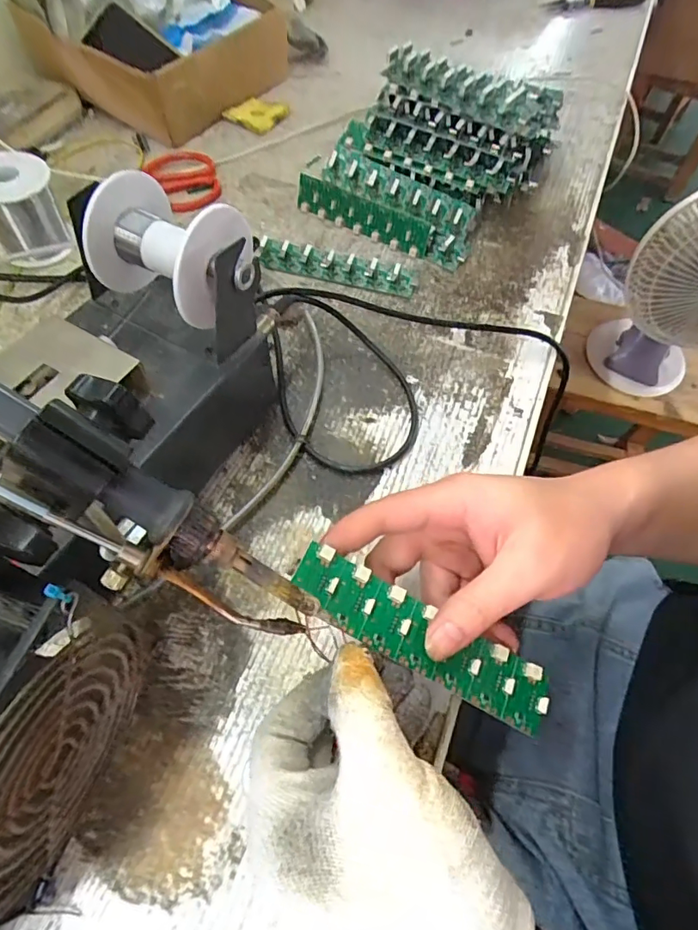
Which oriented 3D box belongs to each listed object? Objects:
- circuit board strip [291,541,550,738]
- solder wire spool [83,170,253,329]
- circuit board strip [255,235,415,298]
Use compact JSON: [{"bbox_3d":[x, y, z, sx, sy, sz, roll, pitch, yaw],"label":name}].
[{"bbox_3d":[0.036,0.083,0.238,0.137,0.008,0.030,32,61,-5],"label":"circuit board strip"},{"bbox_3d":[-0.096,-0.121,0.280,0.086,0.049,0.061,26,61,11],"label":"solder wire spool"},{"bbox_3d":[-0.010,-0.174,0.435,0.137,0.015,0.032,14,59,5],"label":"circuit board strip"}]

